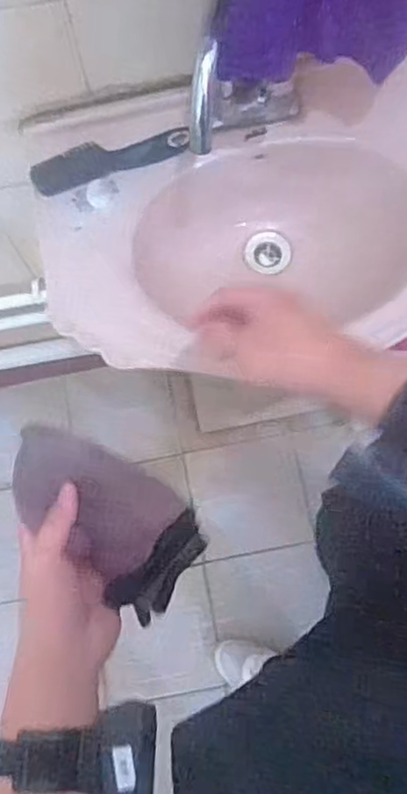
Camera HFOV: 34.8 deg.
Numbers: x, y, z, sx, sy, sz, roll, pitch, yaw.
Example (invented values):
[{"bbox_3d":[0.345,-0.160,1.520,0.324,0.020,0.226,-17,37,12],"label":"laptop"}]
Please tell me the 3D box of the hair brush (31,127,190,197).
[{"bbox_3d":[-0.120,-0.308,0.839,0.207,0.045,0.034,-17,74,-3],"label":"hair brush"}]

